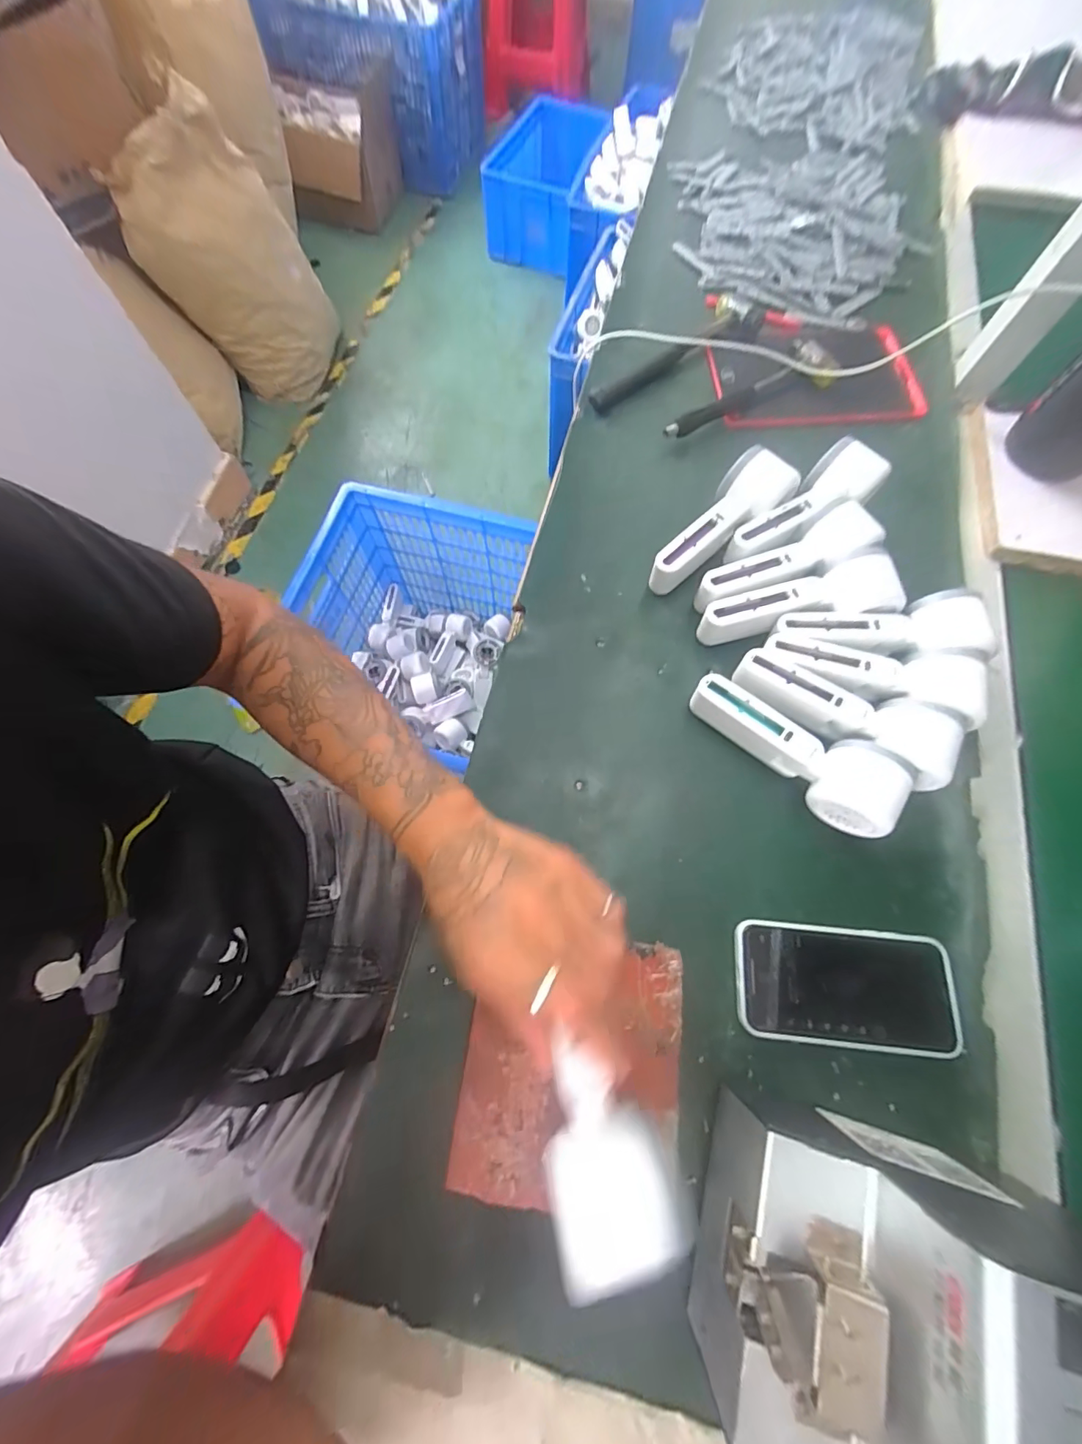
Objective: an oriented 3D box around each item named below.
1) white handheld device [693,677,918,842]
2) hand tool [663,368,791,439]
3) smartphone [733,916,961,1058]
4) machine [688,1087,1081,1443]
[{"bbox_3d":[0.191,0.024,0.376,0.161,0.063,0.049,32,73,9],"label":"white handheld device"},{"bbox_3d":[0.199,-0.338,0.518,0.162,0.019,0.016,-29,74,-11],"label":"hand tool"},{"bbox_3d":[0.213,0.186,0.340,0.148,0.015,0.076,5,71,0],"label":"smartphone"},{"bbox_3d":[0.182,0.289,0.229,0.173,0.153,0.130,14,71,3],"label":"machine"}]

